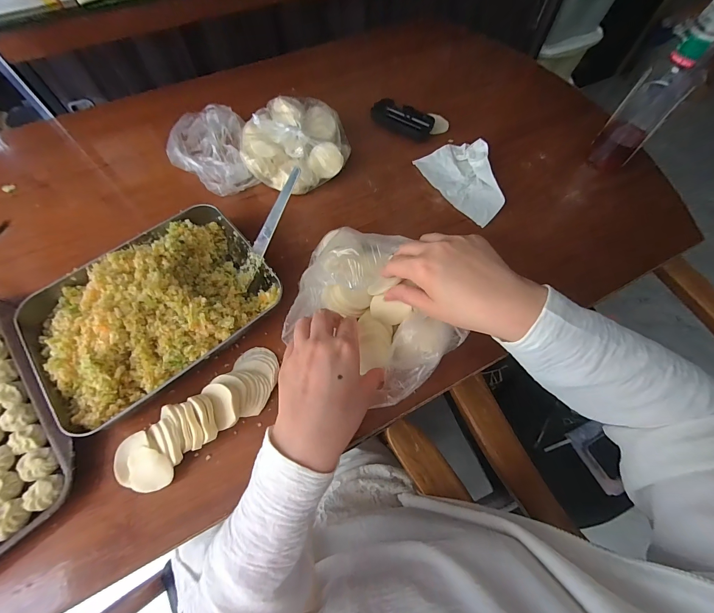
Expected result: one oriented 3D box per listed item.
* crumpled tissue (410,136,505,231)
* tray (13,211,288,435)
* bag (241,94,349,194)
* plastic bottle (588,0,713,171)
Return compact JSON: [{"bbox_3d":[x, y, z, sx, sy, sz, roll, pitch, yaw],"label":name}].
[{"bbox_3d":[0.173,-0.199,0.487,0.099,0.026,0.157,-20,66,-10],"label":"crumpled tissue"},{"bbox_3d":[-0.235,-0.006,0.357,0.250,0.062,0.194,-37,70,-16],"label":"tray"},{"bbox_3d":[-0.091,-0.255,0.483,0.164,0.060,0.138,-36,70,-16],"label":"bag"},{"bbox_3d":[0.420,-0.295,0.438,0.063,0.207,0.065,38,70,16],"label":"plastic bottle"}]

